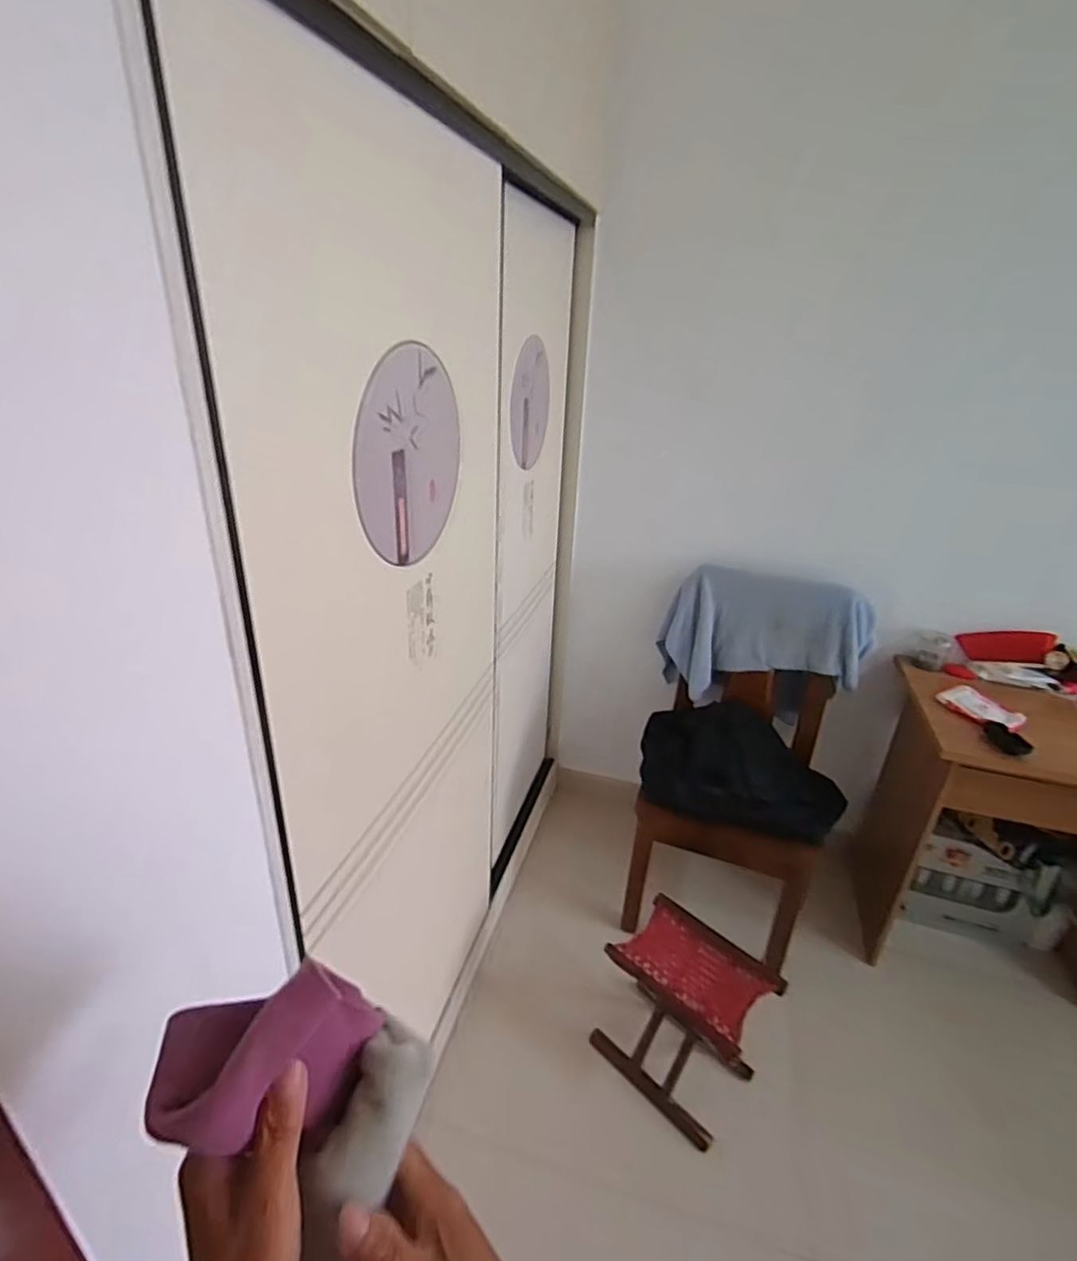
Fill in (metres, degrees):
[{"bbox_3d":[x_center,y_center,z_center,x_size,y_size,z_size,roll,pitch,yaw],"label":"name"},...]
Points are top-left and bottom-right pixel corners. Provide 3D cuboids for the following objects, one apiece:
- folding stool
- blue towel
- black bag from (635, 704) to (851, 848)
[{"bbox_3d":[0.318,0.871,1.428,0.313,0.359,0.228,24,33,36],"label":"folding stool"},{"bbox_3d":[0.634,0.025,1.807,0.535,0.370,0.095,10,27,14],"label":"blue towel"},{"bbox_3d":[0.548,0.366,1.746,0.541,0.158,0.347,11,27,15],"label":"black bag"}]

